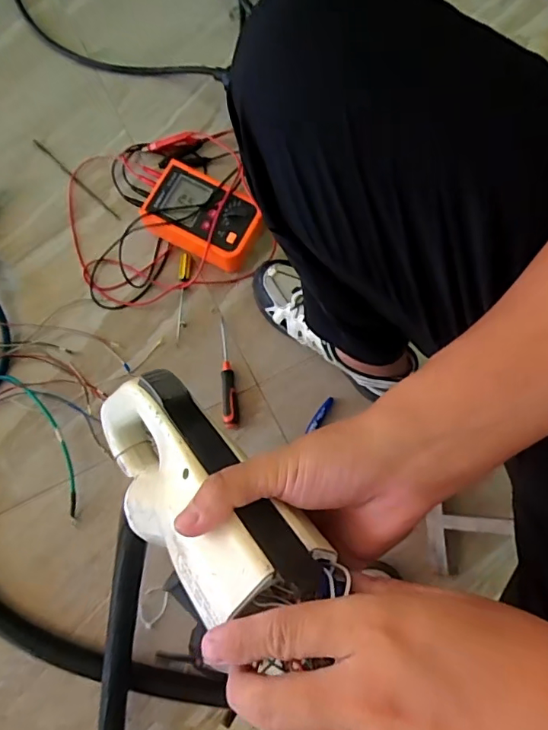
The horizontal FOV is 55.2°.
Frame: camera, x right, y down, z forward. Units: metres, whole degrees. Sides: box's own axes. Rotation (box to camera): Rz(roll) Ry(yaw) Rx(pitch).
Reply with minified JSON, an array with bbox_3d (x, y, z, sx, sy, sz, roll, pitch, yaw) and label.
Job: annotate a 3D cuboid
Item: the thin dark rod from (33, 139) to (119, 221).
[{"bbox_3d":[-0.311,-0.292,0.820,0.199,0.011,0.012,44,82,7],"label":"thin dark rod"}]

